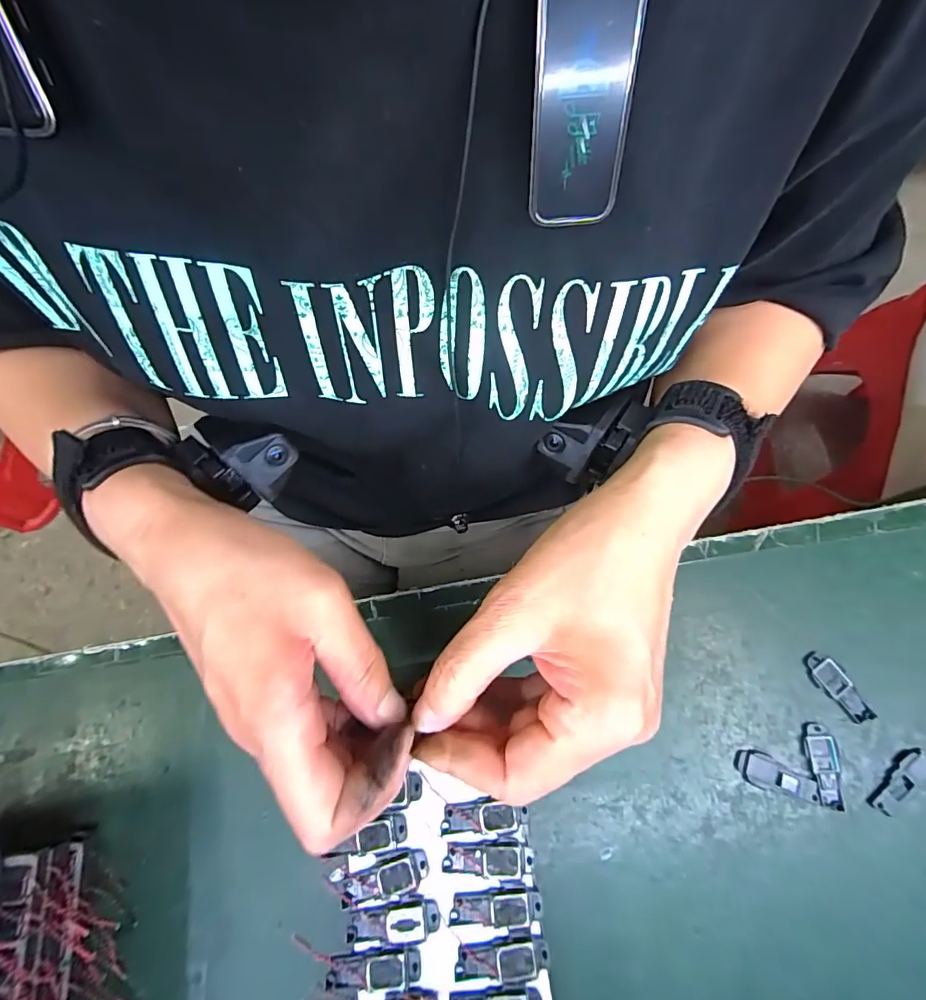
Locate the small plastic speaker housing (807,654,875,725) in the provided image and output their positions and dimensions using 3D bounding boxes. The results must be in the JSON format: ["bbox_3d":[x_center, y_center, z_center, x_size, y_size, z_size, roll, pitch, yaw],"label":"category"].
[{"bbox_3d":[0.203,0.101,0.266,0.014,0.004,0.039,-36,77,-8],"label":"small plastic speaker housing"}]

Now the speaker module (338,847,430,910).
[{"bbox_3d":[-0.035,0.168,0.219,0.039,0.005,0.016,-20,75,-4],"label":"speaker module"}]

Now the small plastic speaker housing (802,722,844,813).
[{"bbox_3d":[0.188,0.138,0.256,0.015,0.004,0.040,-1,75,1],"label":"small plastic speaker housing"}]

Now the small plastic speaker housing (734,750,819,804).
[{"bbox_3d":[0.163,0.145,0.256,0.040,0.004,0.016,26,77,8],"label":"small plastic speaker housing"}]

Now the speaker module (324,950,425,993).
[{"bbox_3d":[-0.038,0.200,0.210,0.041,0.005,0.013,-5,75,0],"label":"speaker module"}]

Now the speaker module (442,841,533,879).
[{"bbox_3d":[0.011,0.159,0.219,0.039,0.004,0.014,-3,75,1],"label":"speaker module"}]

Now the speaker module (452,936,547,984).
[{"bbox_3d":[0.016,0.194,0.208,0.039,0.004,0.014,-9,75,-1],"label":"speaker module"}]

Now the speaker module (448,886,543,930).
[{"bbox_3d":[0.014,0.177,0.214,0.039,0.004,0.014,-5,75,1],"label":"speaker module"}]

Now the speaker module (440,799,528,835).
[{"bbox_3d":[0.010,0.143,0.224,0.038,0.004,0.013,-4,75,1],"label":"speaker module"}]

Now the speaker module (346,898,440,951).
[{"bbox_3d":[-0.030,0.184,0.214,0.040,0.004,0.016,-7,75,0],"label":"speaker module"}]

